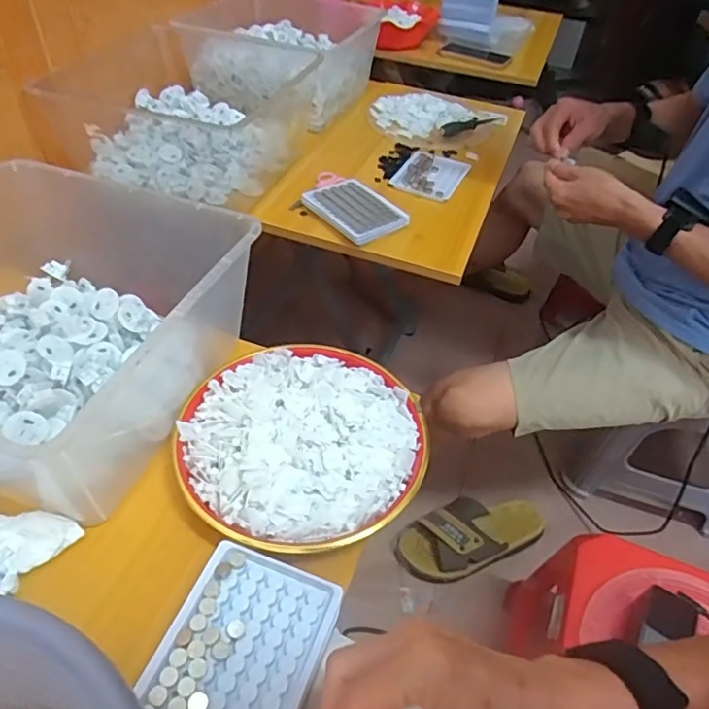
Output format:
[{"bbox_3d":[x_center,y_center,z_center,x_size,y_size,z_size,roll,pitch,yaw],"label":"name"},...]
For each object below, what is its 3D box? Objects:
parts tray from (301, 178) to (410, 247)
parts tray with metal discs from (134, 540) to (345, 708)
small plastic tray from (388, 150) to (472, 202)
[{"bbox_3d":[0.001,-0.206,0.801,0.092,0.023,0.136,-30,56,-30],"label":"parts tray"},{"bbox_3d":[-0.076,0.197,0.366,0.099,0.014,0.133,18,47,11],"label":"parts tray with metal discs"},{"bbox_3d":[0.124,-0.290,0.904,0.100,0.010,0.134,24,48,17],"label":"small plastic tray"}]

